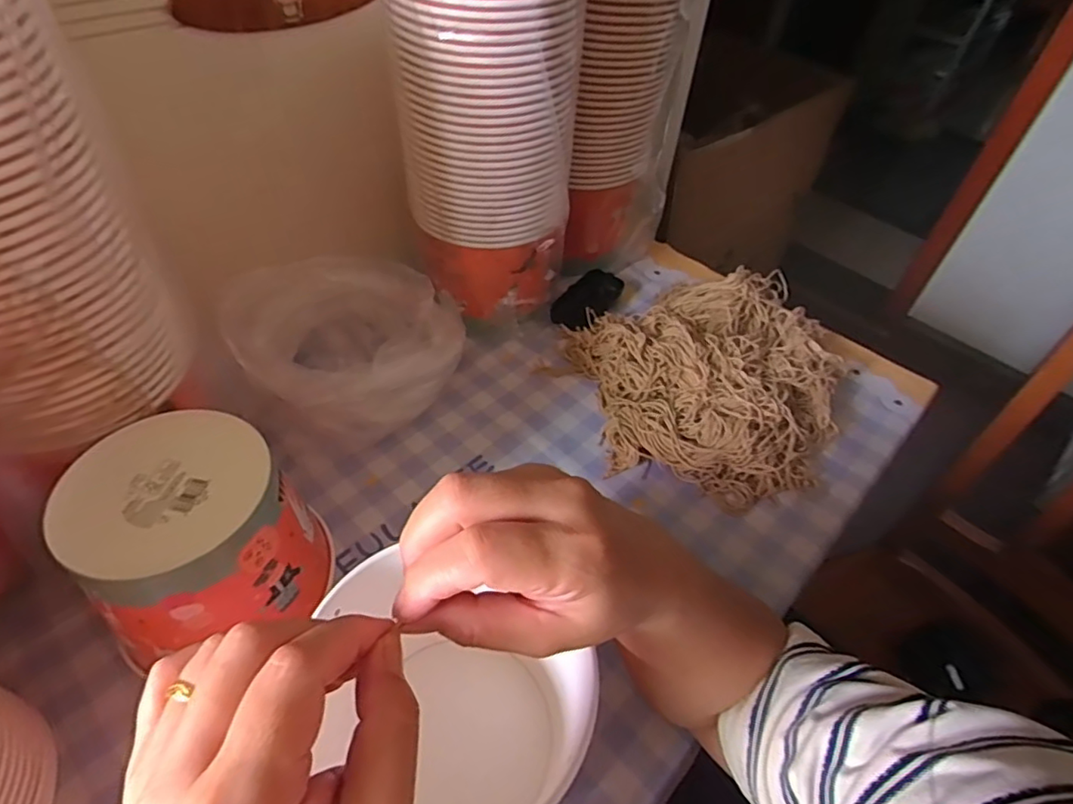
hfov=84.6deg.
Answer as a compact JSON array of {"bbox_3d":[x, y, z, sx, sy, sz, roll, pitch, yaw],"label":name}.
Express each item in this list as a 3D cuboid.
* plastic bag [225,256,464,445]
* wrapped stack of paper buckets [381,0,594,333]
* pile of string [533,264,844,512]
[{"bbox_3d":[-0.168,-0.059,0.584,0.216,0.126,0.175,-28,56,-26],"label":"plastic bag"},{"bbox_3d":[-0.034,-0.275,0.532,0.142,0.419,0.151,16,49,10],"label":"wrapped stack of paper buckets"},{"bbox_3d":[0.195,-0.031,0.620,0.287,0.067,0.258,-16,51,-17],"label":"pile of string"}]

